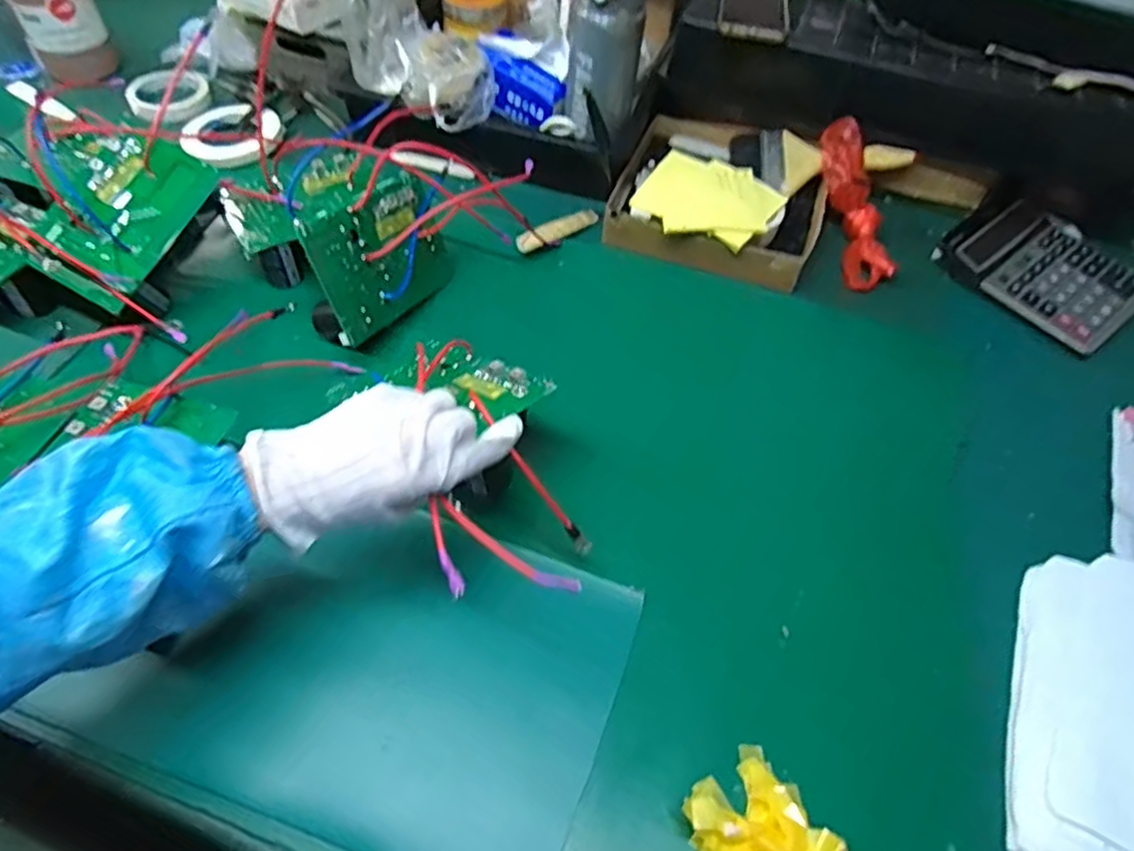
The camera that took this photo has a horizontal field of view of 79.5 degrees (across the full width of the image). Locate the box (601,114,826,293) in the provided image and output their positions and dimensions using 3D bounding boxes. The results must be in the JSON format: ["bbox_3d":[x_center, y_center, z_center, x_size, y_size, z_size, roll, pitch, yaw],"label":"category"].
[{"bbox_3d":[0.178,-0.270,0.781,0.225,0.058,0.251,16,53,7],"label":"box"}]

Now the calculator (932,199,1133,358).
[{"bbox_3d":[0.528,-0.173,0.742,0.162,0.029,0.177,-30,61,-25],"label":"calculator"}]

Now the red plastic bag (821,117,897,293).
[{"bbox_3d":[0.318,-0.240,0.756,0.062,0.043,0.193,-7,84,-9],"label":"red plastic bag"}]

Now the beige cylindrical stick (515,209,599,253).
[{"bbox_3d":[-0.012,-0.214,0.742,0.112,0.019,0.022,-34,63,-26],"label":"beige cylindrical stick"}]

